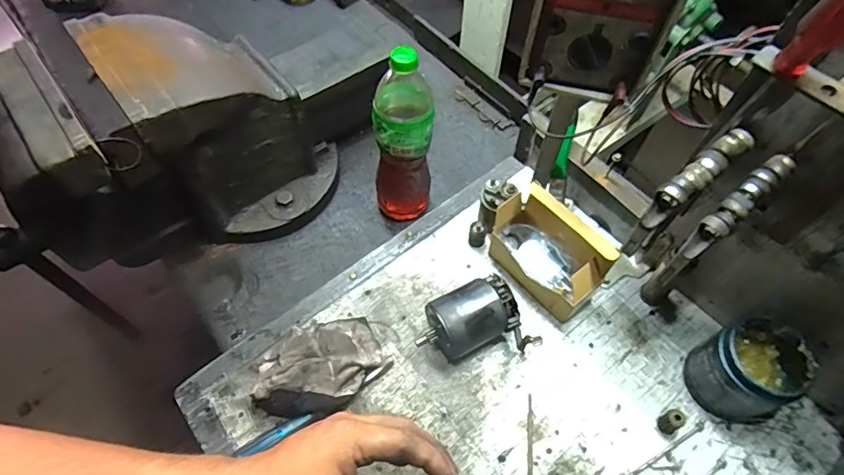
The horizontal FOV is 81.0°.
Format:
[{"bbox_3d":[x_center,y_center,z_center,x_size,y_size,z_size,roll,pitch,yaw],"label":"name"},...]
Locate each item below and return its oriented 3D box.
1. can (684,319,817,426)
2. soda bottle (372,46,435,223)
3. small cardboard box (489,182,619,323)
[{"bbox_3d":[0.355,0.149,0.542,0.086,0.096,0.089,0,59,0],"label":"can"},{"bbox_3d":[-0.027,-0.125,0.657,0.079,0.272,0.086,-5,60,-3],"label":"soda bottle"},{"bbox_3d":[0.155,0.018,0.619,0.084,0.107,0.145,-33,65,-18],"label":"small cardboard box"}]

